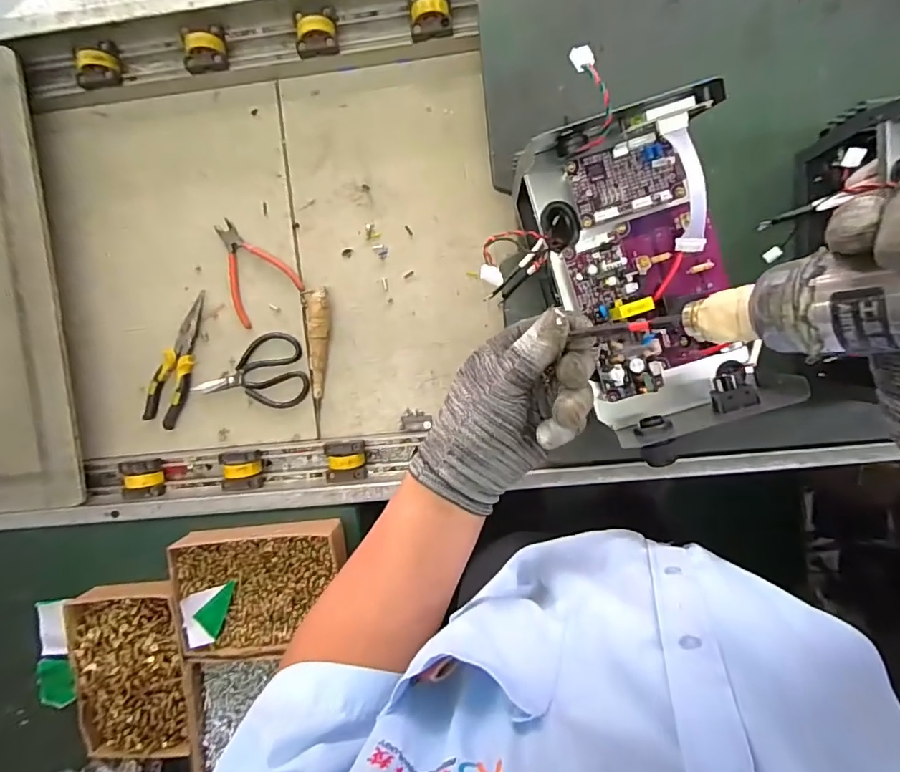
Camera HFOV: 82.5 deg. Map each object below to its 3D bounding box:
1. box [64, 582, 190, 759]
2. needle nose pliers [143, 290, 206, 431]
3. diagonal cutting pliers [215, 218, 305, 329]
[{"bbox_3d":[-0.398,0.368,0.647,0.144,0.049,0.213,-7,94,5],"label":"box"},{"bbox_3d":[-0.378,-0.035,0.724,0.053,0.023,0.193,25,96,2],"label":"needle nose pliers"},{"bbox_3d":[-0.286,-0.166,0.720,0.102,0.006,0.140,-36,91,6],"label":"diagonal cutting pliers"}]

